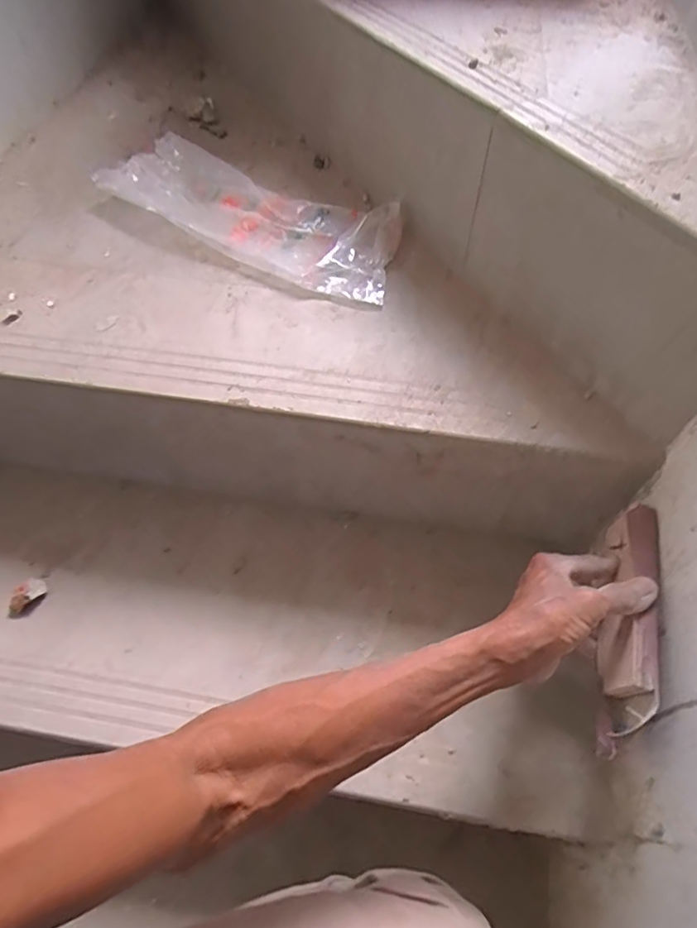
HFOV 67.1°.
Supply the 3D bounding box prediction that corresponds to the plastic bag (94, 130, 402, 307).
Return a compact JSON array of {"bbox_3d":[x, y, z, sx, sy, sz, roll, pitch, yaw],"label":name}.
[{"bbox_3d":[-0.111,-0.298,0.626,0.380,0.032,0.151,25,60,13],"label":"plastic bag"}]

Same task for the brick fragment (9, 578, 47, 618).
[{"bbox_3d":[-0.342,0.144,0.561,0.023,0.022,0.043,24,59,13],"label":"brick fragment"}]

